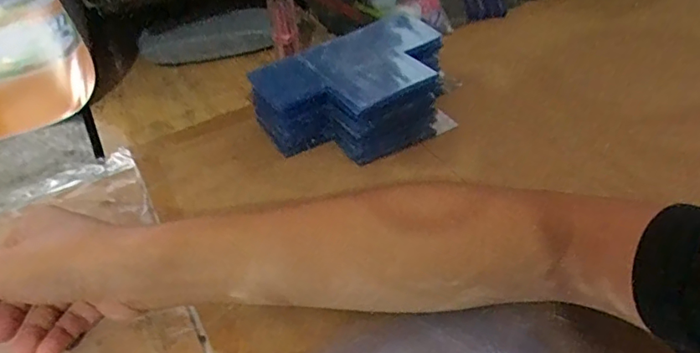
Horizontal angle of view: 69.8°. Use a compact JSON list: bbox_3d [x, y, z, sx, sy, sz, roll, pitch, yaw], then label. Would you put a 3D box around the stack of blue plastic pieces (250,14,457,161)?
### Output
[{"bbox_3d":[0.009,-0.079,0.460,0.173,0.060,0.123,-26,48,-21],"label":"stack of blue plastic pieces"}]

